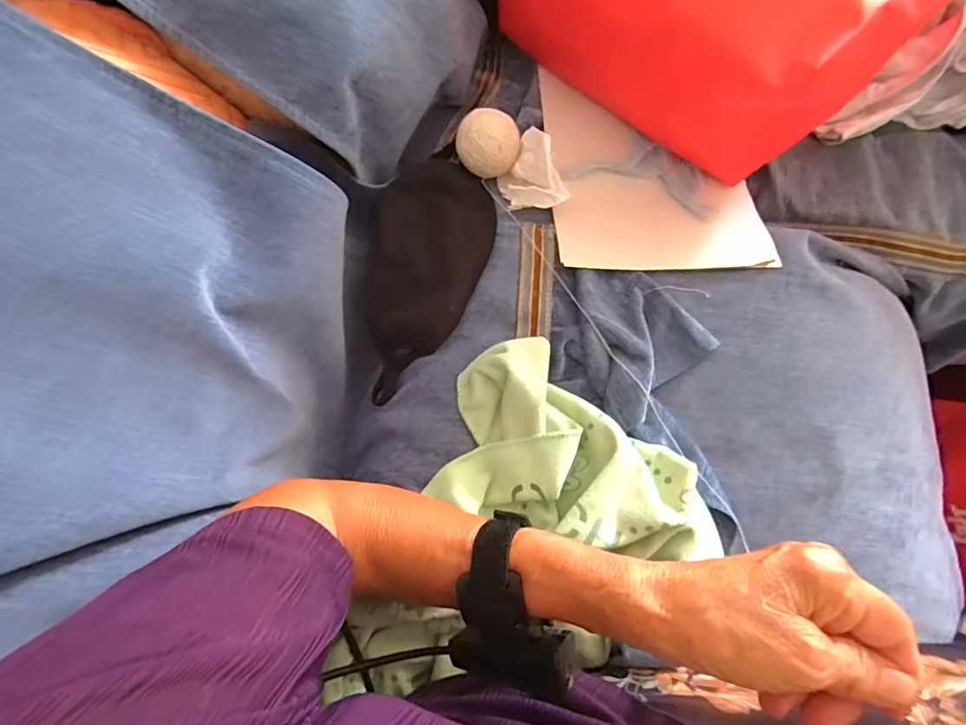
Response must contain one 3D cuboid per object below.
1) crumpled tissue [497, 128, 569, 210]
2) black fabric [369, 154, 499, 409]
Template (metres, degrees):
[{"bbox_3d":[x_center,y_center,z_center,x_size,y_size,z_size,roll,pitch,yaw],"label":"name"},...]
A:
[{"bbox_3d":[0.042,-0.168,0.427,0.056,0.036,0.067,0,71,2],"label":"crumpled tissue"},{"bbox_3d":[-0.053,-0.077,0.429,0.099,0.048,0.210,17,73,8],"label":"black fabric"}]

